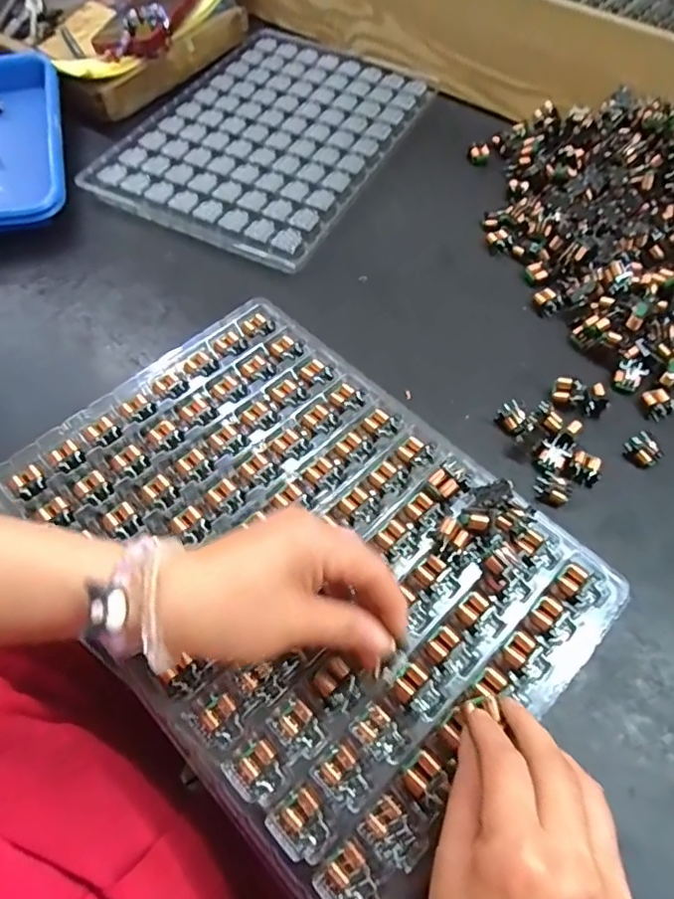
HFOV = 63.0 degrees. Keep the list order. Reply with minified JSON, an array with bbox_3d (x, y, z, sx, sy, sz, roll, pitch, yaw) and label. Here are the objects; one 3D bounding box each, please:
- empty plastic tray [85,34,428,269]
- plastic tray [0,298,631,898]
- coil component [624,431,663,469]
[{"bbox_3d":[-0.066,-0.331,0.578,0.239,0.013,0.329,25,63,12],"label":"empty plastic tray"},{"bbox_3d":[-0.023,0.051,0.338,0.238,0.036,0.331,-38,67,-24],"label":"plastic tray"},{"bbox_3d":[0.221,0.002,0.400,0.018,0.016,0.022,-28,63,-20],"label":"coil component"}]

